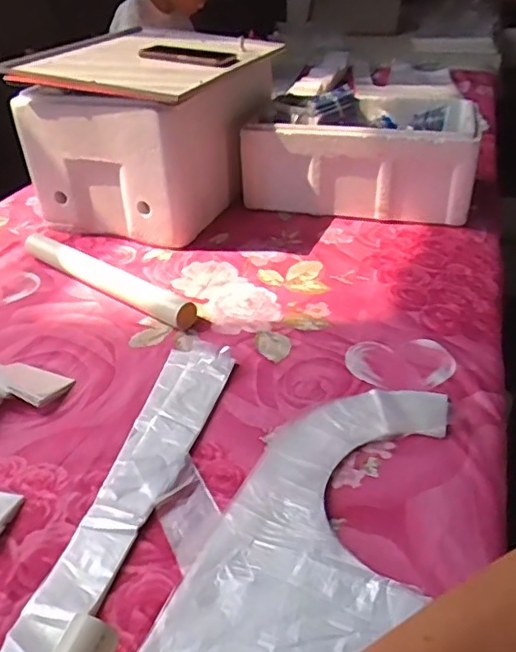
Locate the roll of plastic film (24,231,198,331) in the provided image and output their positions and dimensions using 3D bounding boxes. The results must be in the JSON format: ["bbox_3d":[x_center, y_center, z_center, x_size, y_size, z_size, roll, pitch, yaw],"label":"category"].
[{"bbox_3d":[-0.228,-0.074,0.884,0.351,0.042,0.040,25,43,32],"label":"roll of plastic film"}]

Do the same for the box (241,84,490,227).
[{"bbox_3d":[0.197,-0.322,1.147,0.400,0.182,0.246,7,36,12],"label":"box"}]

